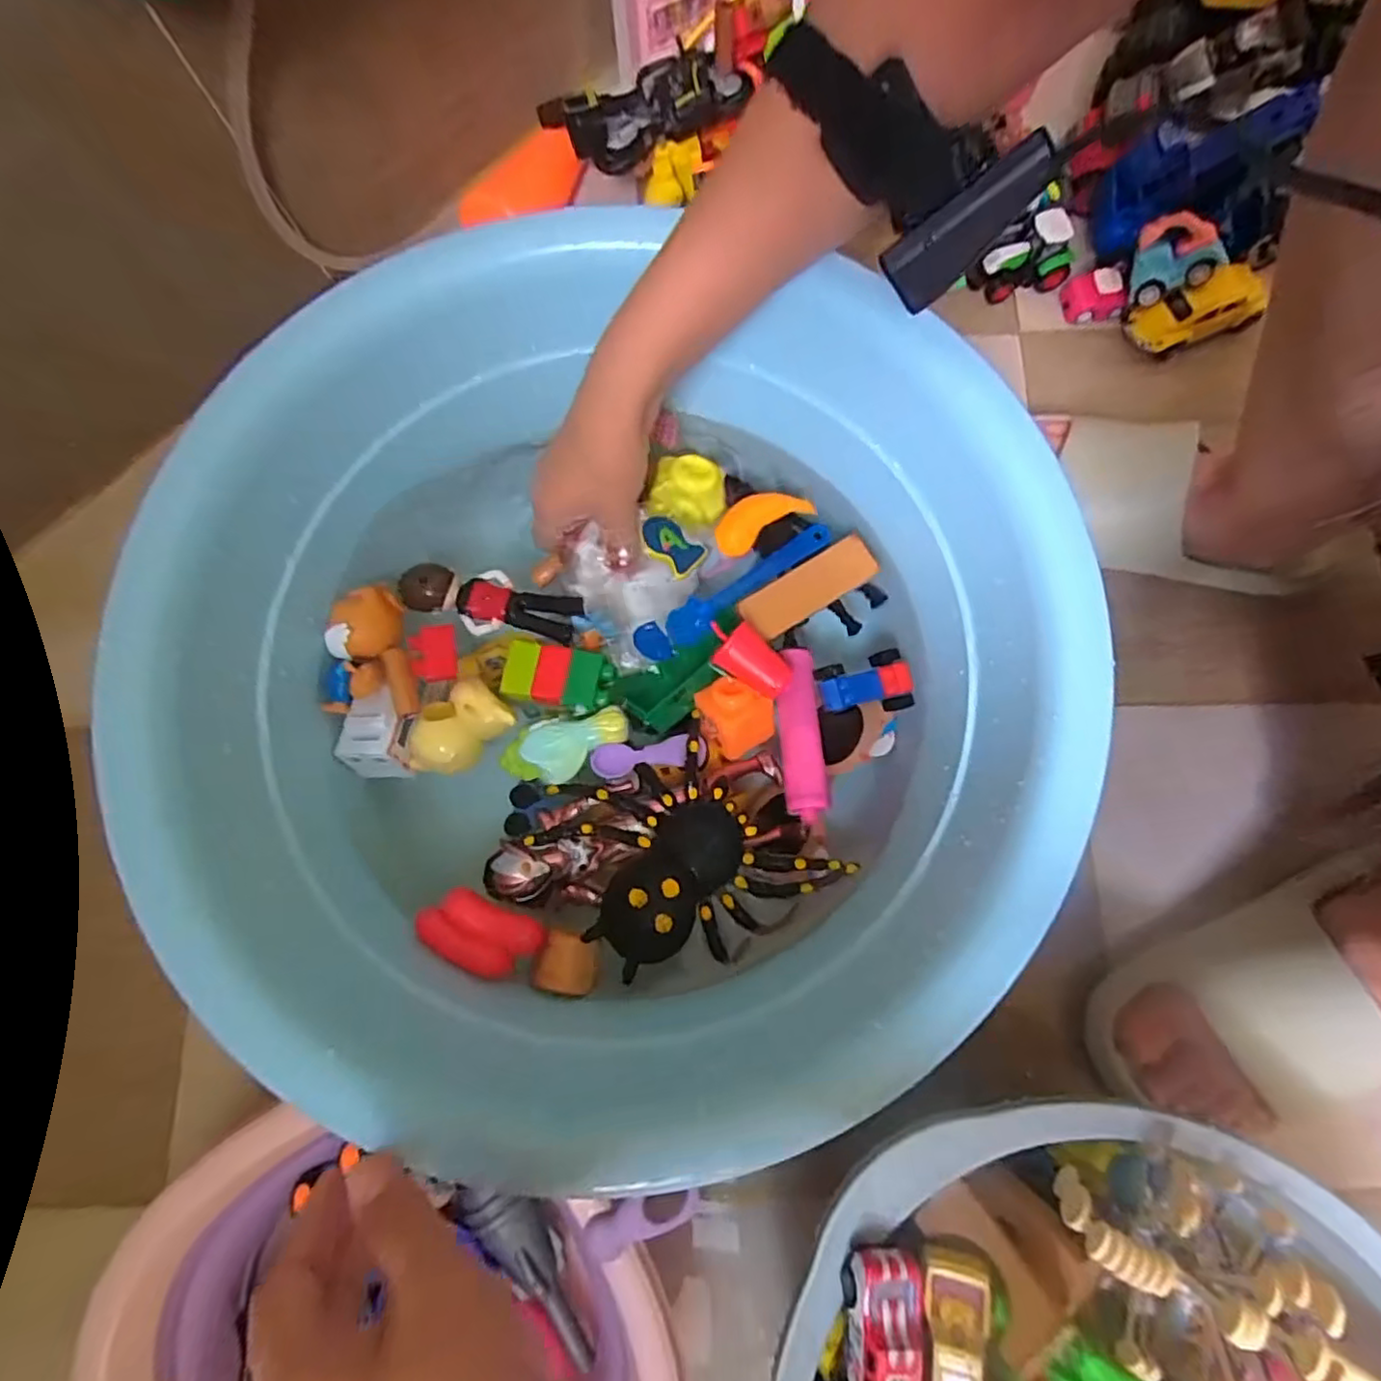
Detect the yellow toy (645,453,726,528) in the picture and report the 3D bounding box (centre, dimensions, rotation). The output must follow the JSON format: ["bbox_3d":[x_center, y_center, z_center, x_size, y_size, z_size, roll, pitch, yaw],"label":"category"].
[{"bbox_3d":[-0.002,-0.127,0.420,0.045,0.018,0.046,0,77,0],"label":"yellow toy"}]

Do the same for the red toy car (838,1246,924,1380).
[{"bbox_3d":[0.081,0.278,0.282,0.031,0.026,0.067,8,77,2],"label":"red toy car"}]

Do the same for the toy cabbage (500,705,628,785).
[{"bbox_3d":[-0.075,0.036,0.396,0.078,0.019,0.036,-11,77,-2],"label":"toy cabbage"}]

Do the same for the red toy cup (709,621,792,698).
[{"bbox_3d":[0.034,-0.018,0.387,0.053,0.022,0.028,37,80,8],"label":"red toy cup"}]

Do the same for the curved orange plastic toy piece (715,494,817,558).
[{"bbox_3d":[0.045,-0.108,0.412,0.066,0.018,0.026,-35,79,-7],"label":"curved orange plastic toy piece"}]

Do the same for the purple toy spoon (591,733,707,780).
[{"bbox_3d":[-0.024,0.038,0.388,0.066,0.005,0.019,-9,77,-2],"label":"purple toy spoon"}]

